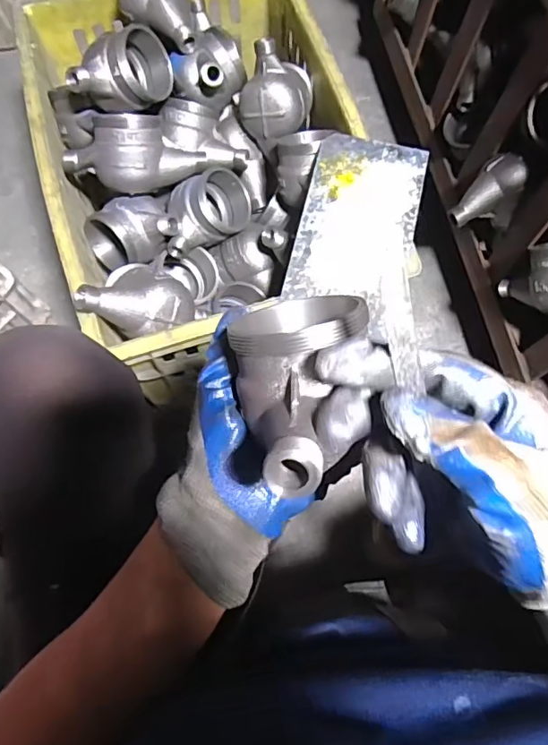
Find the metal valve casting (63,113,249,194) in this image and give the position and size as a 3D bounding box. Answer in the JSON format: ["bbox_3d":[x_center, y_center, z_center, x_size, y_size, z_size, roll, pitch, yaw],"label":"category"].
[{"bbox_3d":[-0.130,-0.256,0.617,0.214,0.062,0.081,-7,72,-25],"label":"metal valve casting"}]

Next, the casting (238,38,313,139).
[{"bbox_3d":[0.003,-0.348,0.647,0.086,0.078,0.092,0,73,-1],"label":"casting"}]

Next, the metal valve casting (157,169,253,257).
[{"bbox_3d":[-0.086,-0.196,0.646,0.123,0.082,0.073,-32,76,-10],"label":"metal valve casting"}]

